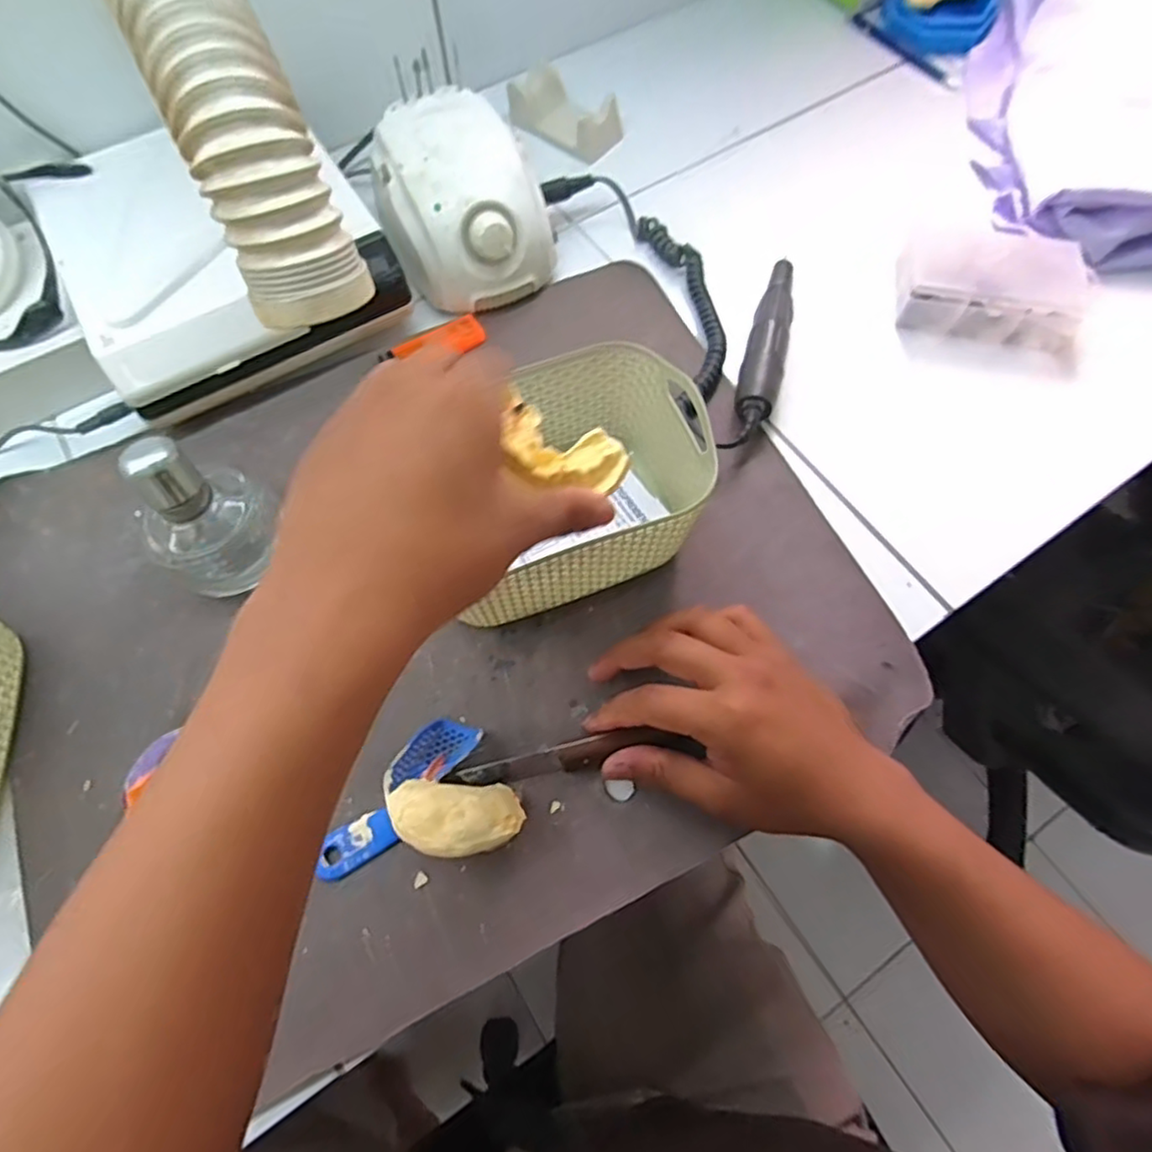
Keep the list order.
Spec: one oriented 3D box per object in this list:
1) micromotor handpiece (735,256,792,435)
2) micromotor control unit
[{"bbox_3d":[0.134,-0.167,0.459,0.026,0.026,0.156,14,67,7],"label":"micromotor handpiece"},{"bbox_3d":[-0.082,-0.270,0.470,0.105,0.074,0.137,-30,69,-12],"label":"micromotor control unit"}]

